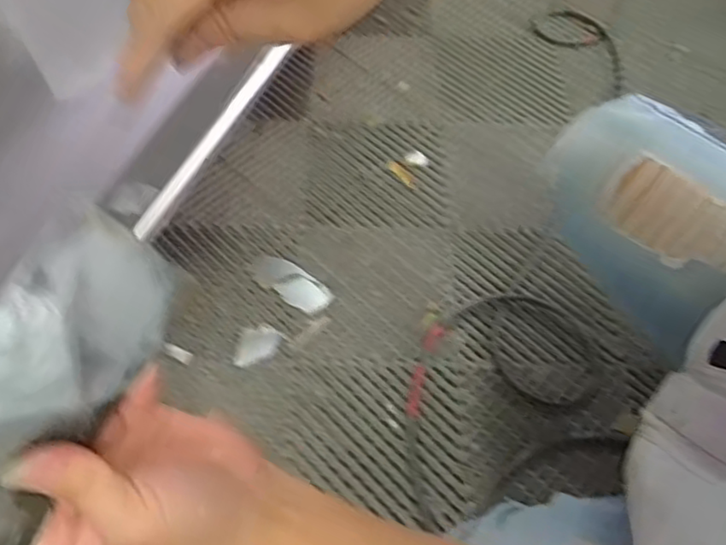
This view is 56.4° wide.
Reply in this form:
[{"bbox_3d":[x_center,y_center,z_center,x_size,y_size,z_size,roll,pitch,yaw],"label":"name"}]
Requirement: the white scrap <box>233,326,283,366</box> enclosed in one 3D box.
[{"bbox_3d":[-0.133,0.093,0.845,0.049,0.006,0.060,20,60,11],"label":"white scrap"}]

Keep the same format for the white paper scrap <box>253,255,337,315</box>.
[{"bbox_3d":[-0.094,0.014,0.895,0.117,0.004,0.048,31,62,17],"label":"white paper scrap"}]

